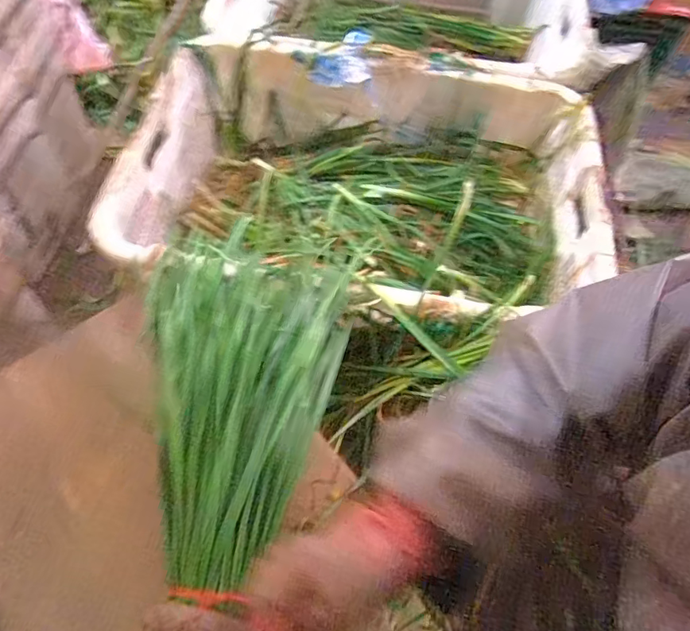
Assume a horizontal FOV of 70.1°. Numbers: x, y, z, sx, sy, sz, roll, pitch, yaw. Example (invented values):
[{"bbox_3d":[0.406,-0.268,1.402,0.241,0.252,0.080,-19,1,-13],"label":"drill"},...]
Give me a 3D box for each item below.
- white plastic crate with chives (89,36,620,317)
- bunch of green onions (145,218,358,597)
[{"bbox_3d":[0.029,-0.190,0.769,0.681,0.192,0.481,0,61,-4],"label":"white plastic crate with chives"},{"bbox_3d":[-0.106,0.131,0.446,0.189,0.096,0.483,6,62,-1],"label":"bunch of green onions"}]

